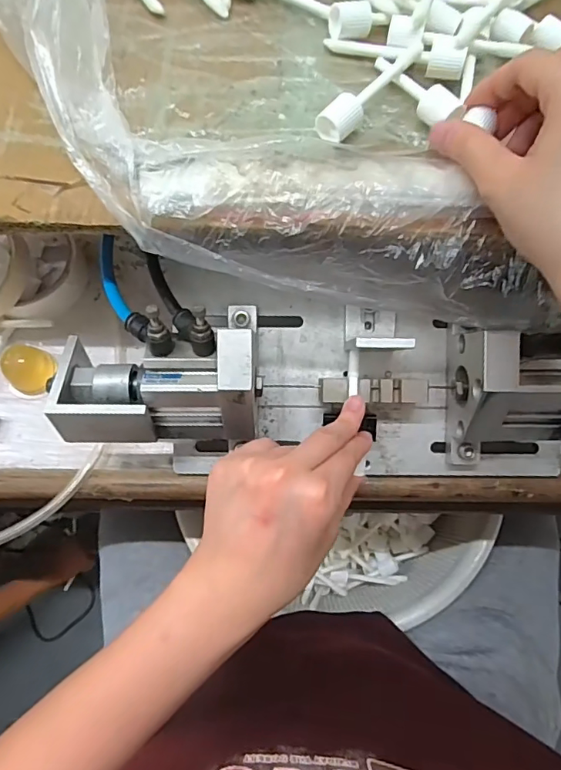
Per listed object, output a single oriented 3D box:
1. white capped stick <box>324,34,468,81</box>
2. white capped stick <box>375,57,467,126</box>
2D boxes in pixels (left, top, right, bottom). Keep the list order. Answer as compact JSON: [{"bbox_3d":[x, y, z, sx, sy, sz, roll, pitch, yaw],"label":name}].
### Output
[{"bbox_3d":[0.067,-0.197,0.290,0.081,0.015,0.015,18,75,5],"label":"white capped stick"},{"bbox_3d":[0.074,-0.167,0.280,0.018,0.014,0.063,-40,78,-10],"label":"white capped stick"}]

